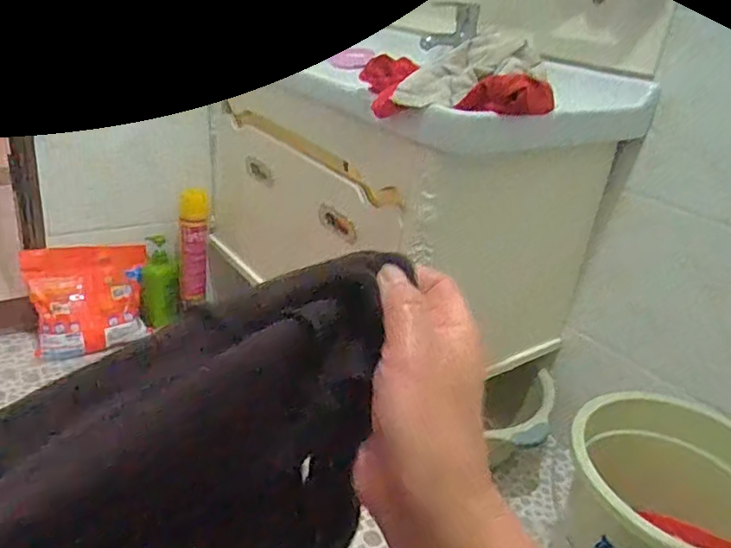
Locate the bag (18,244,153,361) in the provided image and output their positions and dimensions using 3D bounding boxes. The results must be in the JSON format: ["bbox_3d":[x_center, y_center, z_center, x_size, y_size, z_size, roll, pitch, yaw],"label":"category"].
[{"bbox_3d":[-0.648,0.053,1.372,0.245,0.224,0.090,-6,1,-32],"label":"bag"}]

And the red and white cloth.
[{"bbox_3d":[0.127,-0.275,0.816,0.238,0.100,0.159,6,26,-3],"label":"red and white cloth"}]

